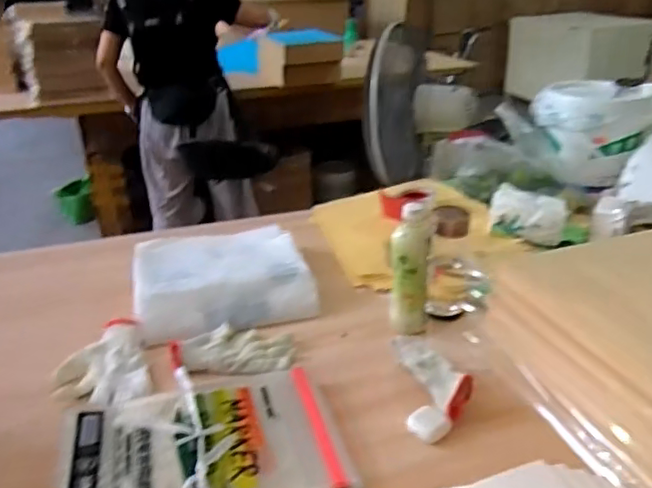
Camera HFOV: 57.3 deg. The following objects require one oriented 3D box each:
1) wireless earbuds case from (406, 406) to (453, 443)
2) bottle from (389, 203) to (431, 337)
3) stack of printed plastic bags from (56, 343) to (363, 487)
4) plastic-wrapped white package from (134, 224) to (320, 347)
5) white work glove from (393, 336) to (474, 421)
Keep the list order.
[{"bbox_3d":[0.134,0.232,0.775,0.043,0.024,0.043,-22,34,-35],"label":"wireless earbuds case"},{"bbox_3d":[0.134,0.040,0.956,0.061,0.203,0.059,3,27,9],"label":"bottle"},{"bbox_3d":[-0.156,0.241,0.753,0.333,0.037,0.273,-8,28,-13],"label":"stack of printed plastic bags"},{"bbox_3d":[-0.196,0.055,1.111,0.309,0.067,0.316,-8,28,-13],"label":"plastic-wrapped white package"},{"bbox_3d":[0.149,0.175,0.861,0.055,0.031,0.195,-10,28,-17],"label":"white work glove"}]

